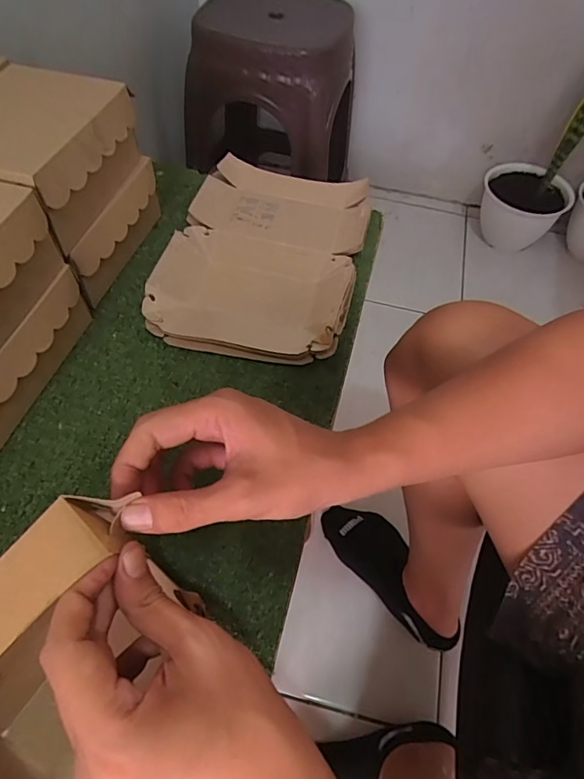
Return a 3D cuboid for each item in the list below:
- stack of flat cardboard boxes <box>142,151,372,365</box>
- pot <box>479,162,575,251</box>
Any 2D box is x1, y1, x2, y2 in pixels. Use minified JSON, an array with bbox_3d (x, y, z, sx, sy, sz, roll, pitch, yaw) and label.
[{"bbox_3d":[-0.028,-0.162,0.541,0.206,0.032,0.294,11,58,4],"label":"stack of flat cardboard boxes"},{"bbox_3d":[0.578,-0.454,1.186,0.214,0.146,0.173,21,59,10],"label":"pot"}]

